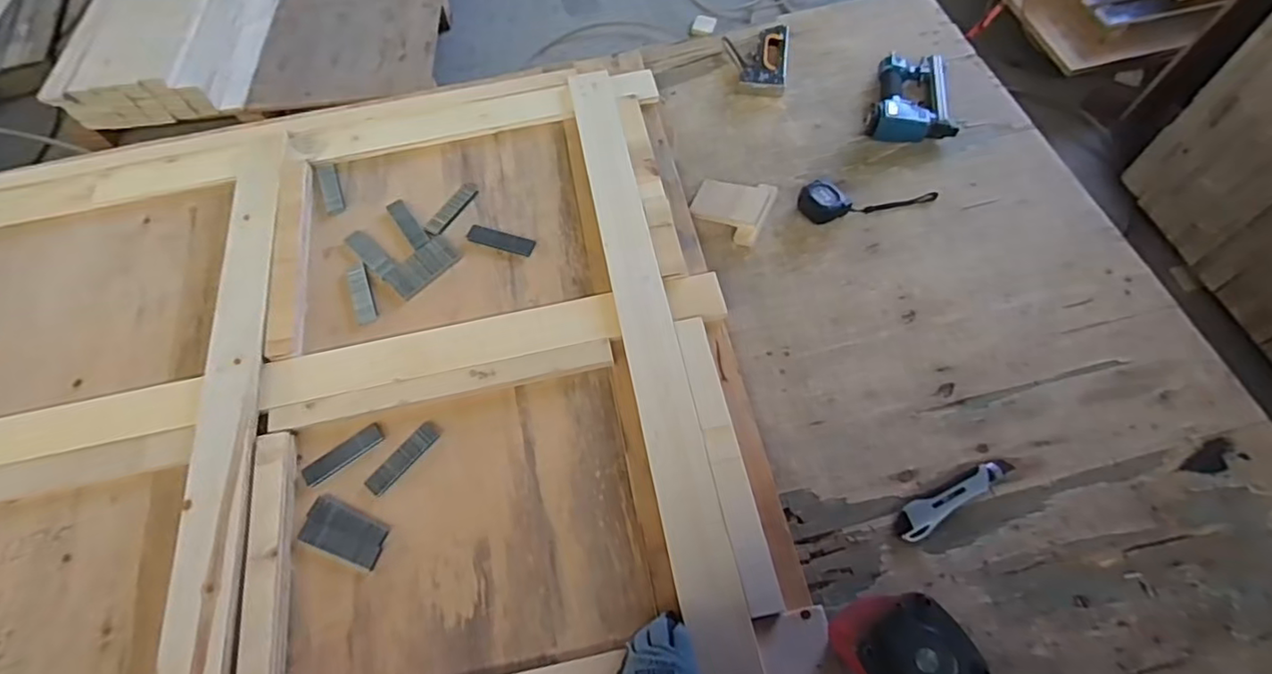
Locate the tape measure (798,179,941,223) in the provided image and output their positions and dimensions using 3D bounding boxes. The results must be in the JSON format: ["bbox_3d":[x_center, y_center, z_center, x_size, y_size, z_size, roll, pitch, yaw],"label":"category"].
[{"bbox_3d":[0.360,-0.228,0.926,0.214,0.035,0.073,-13,63,-5],"label":"tape measure"}]

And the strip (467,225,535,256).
[{"bbox_3d":[-0.208,-0.149,0.913,0.106,0.004,0.032,16,64,9],"label":"strip"}]

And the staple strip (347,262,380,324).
[{"bbox_3d":[-0.410,-0.068,0.883,0.031,0.011,0.104,-19,64,-8],"label":"staple strip"}]

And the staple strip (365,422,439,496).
[{"bbox_3d":[-0.301,0.157,0.766,0.030,0.005,0.106,35,69,17],"label":"staple strip"}]

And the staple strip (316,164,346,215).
[{"bbox_3d":[-0.503,-0.246,0.976,0.030,0.010,0.108,-20,64,-9],"label":"staple strip"}]

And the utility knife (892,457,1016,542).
[{"bbox_3d":[0.385,0.191,0.718,0.168,0.021,0.038,-30,66,-13],"label":"utility knife"}]

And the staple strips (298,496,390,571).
[{"bbox_3d":[-0.360,0.239,0.725,0.109,0.005,0.054,18,65,10],"label":"staple strips"}]

